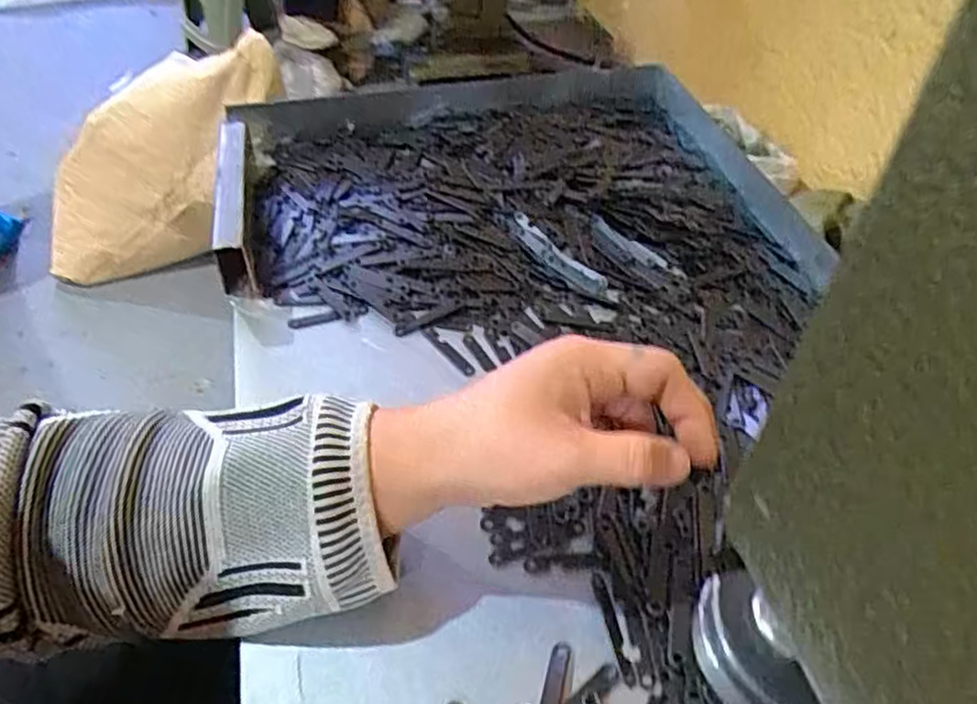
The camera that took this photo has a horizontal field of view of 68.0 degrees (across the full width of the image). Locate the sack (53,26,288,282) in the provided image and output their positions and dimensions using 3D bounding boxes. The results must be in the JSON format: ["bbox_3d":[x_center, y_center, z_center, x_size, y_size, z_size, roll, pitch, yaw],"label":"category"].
[{"bbox_3d":[-0.750,-0.442,1.640,0.674,0.244,0.332,-47,52,10],"label":"sack"}]

